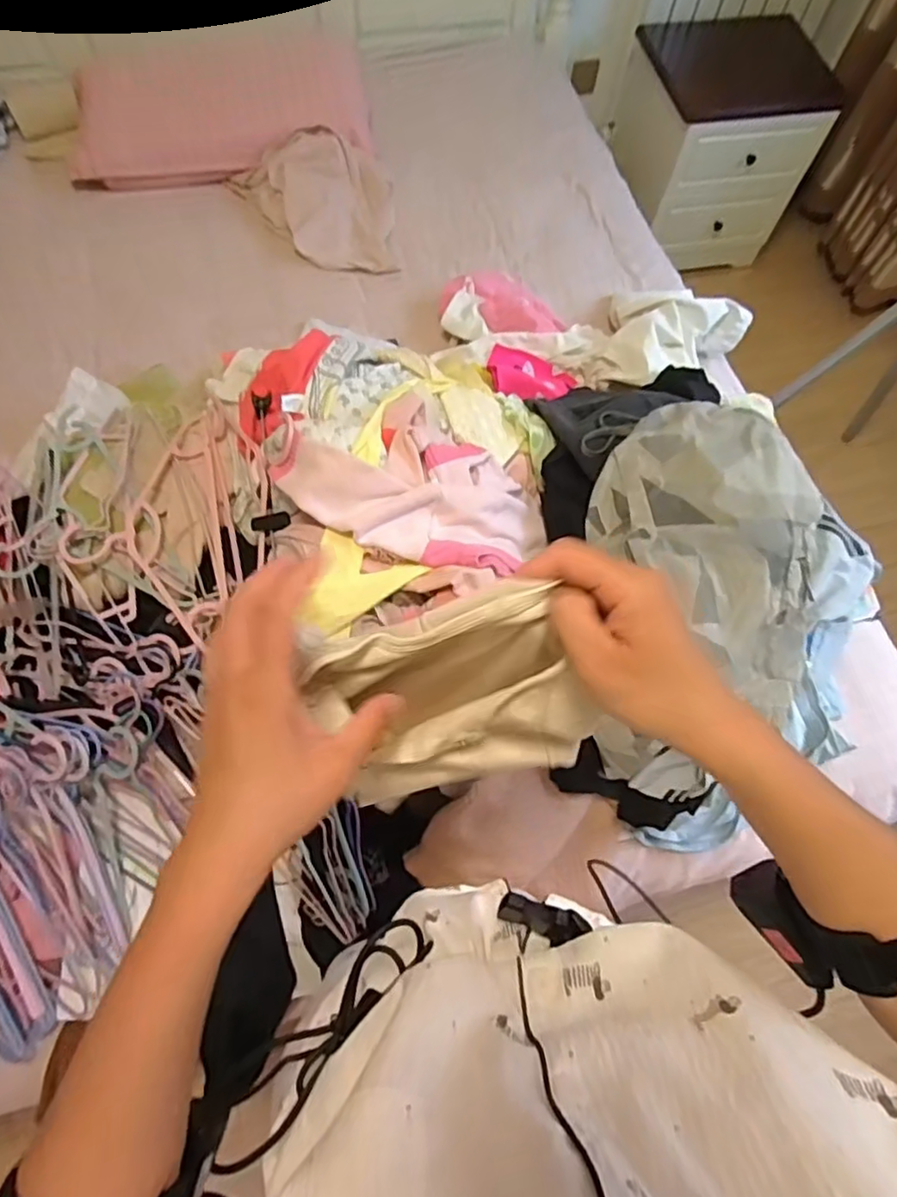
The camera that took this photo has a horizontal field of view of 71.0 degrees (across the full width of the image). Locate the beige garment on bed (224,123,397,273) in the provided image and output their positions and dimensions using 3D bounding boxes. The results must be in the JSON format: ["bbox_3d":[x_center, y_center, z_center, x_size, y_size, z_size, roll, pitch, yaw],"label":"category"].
[{"bbox_3d":[-0.297,-0.864,1.371,0.353,0.096,0.322,-4,67,-5],"label":"beige garment on bed"}]

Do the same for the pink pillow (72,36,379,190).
[{"bbox_3d":[-0.519,-1.143,1.457,0.655,0.126,0.413,-9,67,-7],"label":"pink pillow"}]

